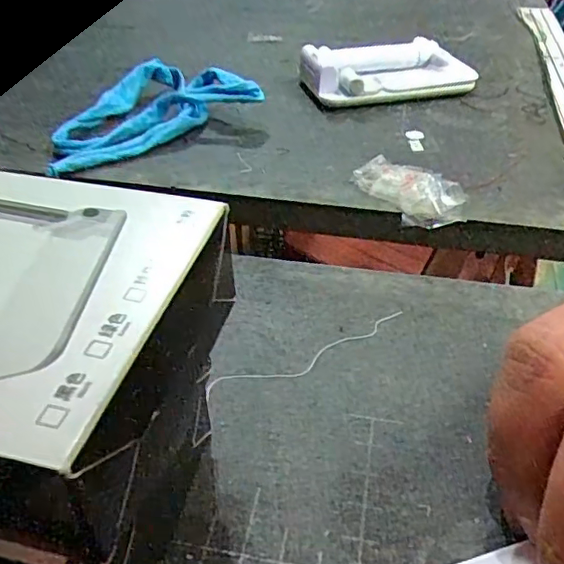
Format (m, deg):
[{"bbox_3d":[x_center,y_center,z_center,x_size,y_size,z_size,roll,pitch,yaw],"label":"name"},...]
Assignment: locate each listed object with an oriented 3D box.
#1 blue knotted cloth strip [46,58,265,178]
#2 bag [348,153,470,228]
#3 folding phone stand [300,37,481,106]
[{"bbox_3d":[-0.088,-0.105,0.341,0.122,0.028,0.085,-23,44,-24],"label":"blue knotted cloth strip"},{"bbox_3d":[0.065,-0.047,0.282,0.039,0.006,0.059,-25,45,-26],"label":"bag"},{"bbox_3d":[0.070,-0.138,0.374,0.108,0.030,0.042,-6,39,-6],"label":"folding phone stand"}]

